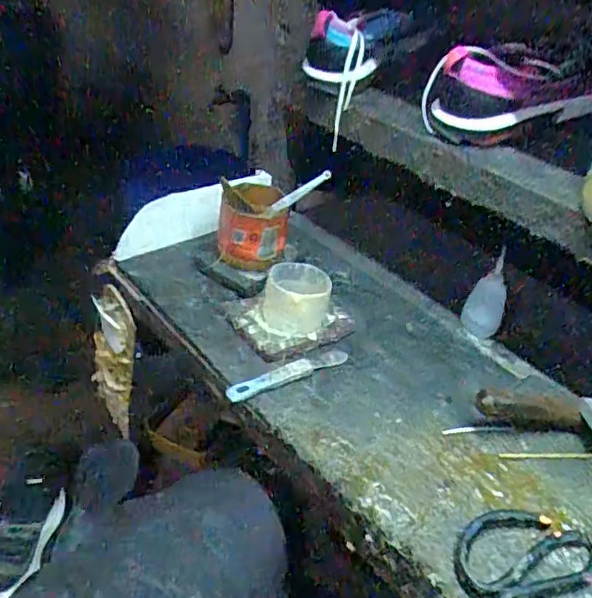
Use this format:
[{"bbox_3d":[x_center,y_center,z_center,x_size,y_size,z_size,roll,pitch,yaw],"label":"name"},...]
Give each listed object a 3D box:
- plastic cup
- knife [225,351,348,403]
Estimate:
[{"bbox_3d":[0.000,0.005,0.623,0.069,0.052,0.077,6,38,-2],"label":"plastic cup"},{"bbox_3d":[-0.004,0.073,0.568,0.138,0.012,0.019,-17,44,-28],"label":"knife"}]

